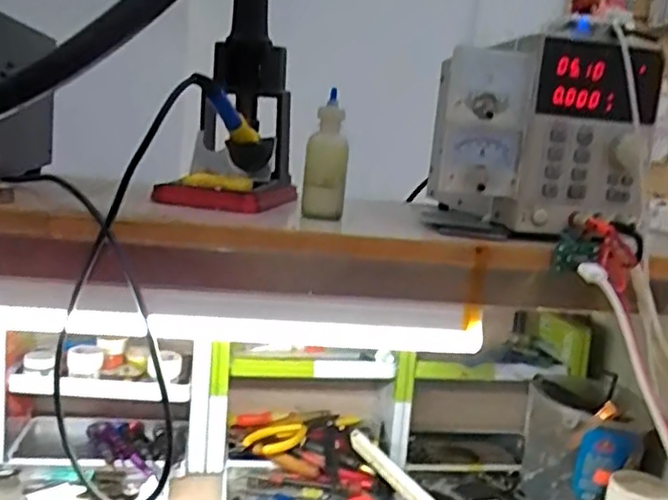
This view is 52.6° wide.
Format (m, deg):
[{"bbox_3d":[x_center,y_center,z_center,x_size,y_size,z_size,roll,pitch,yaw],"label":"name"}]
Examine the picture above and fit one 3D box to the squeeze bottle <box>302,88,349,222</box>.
[{"bbox_3d":[-0.006,-0.076,0.569,0.034,0.102,0.030,7,9,7],"label":"squeeze bottle"}]

